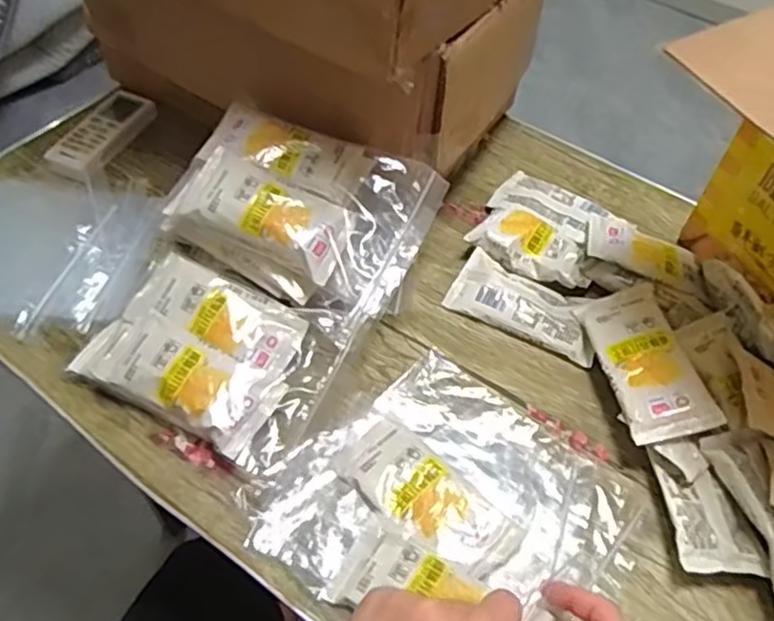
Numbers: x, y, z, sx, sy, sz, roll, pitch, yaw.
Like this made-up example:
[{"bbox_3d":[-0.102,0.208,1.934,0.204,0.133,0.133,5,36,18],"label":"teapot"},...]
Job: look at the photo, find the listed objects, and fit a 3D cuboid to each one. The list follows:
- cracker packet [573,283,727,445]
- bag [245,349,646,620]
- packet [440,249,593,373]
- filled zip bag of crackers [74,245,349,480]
[{"bbox_3d":[0.202,0.036,0.538,0.062,0.015,0.136,-17,51,6],"label":"cracker packet"},{"bbox_3d":[0.048,0.137,0.484,0.204,0.033,0.205,34,58,21],"label":"bag"},{"bbox_3d":[0.122,-0.003,0.598,0.132,0.025,0.059,28,56,17],"label":"packet"},{"bbox_3d":[-0.136,0.032,0.538,0.189,0.033,0.128,25,56,16],"label":"filled zip bag of crackers"}]

